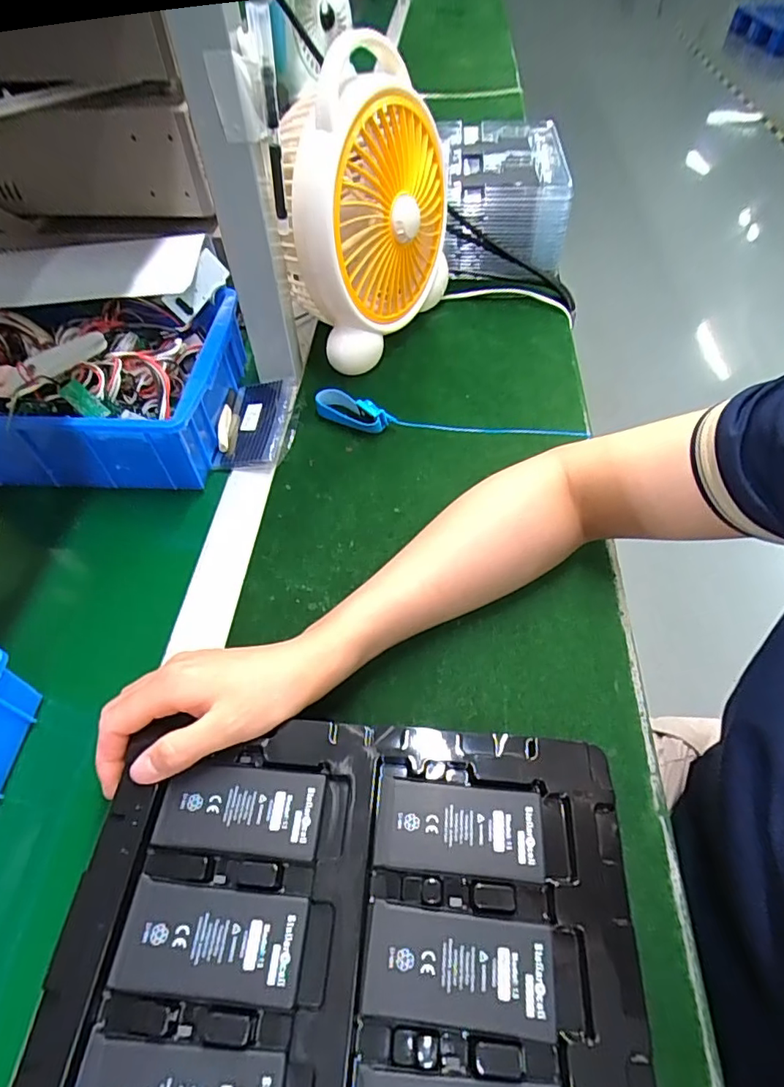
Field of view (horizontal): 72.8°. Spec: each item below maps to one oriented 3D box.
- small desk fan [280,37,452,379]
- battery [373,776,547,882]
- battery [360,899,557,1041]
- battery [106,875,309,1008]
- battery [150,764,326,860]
[{"bbox_3d":[-0.019,-0.322,0.529,0.086,0.239,0.211,28,59,19],"label":"small desk fan"},{"bbox_3d":[0.036,0.152,0.285,0.088,0.004,0.043,4,54,3],"label":"battery"},{"bbox_3d":[0.032,0.200,0.251,0.087,0.004,0.043,6,54,4],"label":"battery"},{"bbox_3d":[-0.087,0.192,0.258,0.087,0.004,0.043,4,54,3],"label":"battery"},{"bbox_3d":[-0.083,0.145,0.292,0.087,0.004,0.042,3,54,3],"label":"battery"}]

